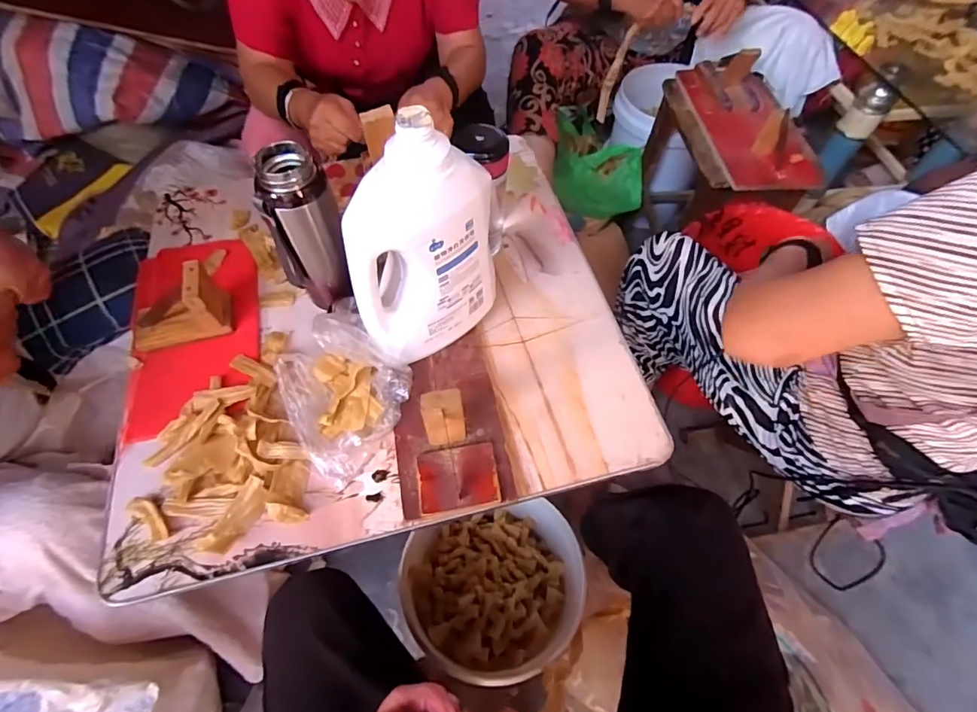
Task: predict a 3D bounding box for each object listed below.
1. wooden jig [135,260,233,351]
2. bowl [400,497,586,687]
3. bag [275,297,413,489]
[{"bbox_3d":[-0.392,-0.061,0.590,0.118,0.086,0.059,-8,59,-6],"label":"wooden jig"},{"bbox_3d":[0.014,0.357,0.750,0.279,0.117,0.249,-17,60,-11],"label":"bowl"},{"bbox_3d":[-0.159,0.032,0.518,0.130,0.101,0.155,-32,64,-19],"label":"bag"}]

